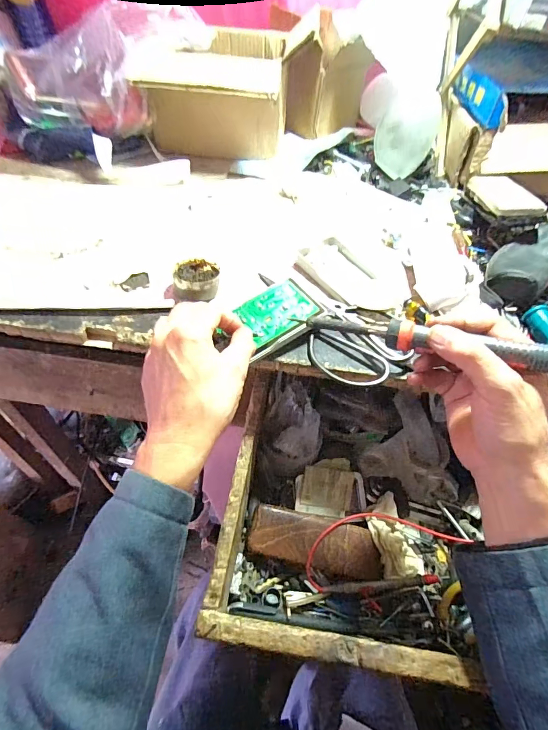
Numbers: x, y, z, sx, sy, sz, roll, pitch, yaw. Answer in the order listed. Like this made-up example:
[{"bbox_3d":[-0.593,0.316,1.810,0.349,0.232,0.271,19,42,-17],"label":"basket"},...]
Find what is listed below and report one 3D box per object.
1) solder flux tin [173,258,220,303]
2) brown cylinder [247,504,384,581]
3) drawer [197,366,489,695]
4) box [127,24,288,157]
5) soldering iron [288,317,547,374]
[{"bbox_3d":[-0.088,-0.100,0.435,0.050,0.024,0.056,-4,52,-8],"label":"solder flux tin"},{"bbox_3d":[0.049,0.201,0.427,0.149,0.038,0.053,12,51,4],"label":"brown cylinder"},{"bbox_3d":[0.136,0.172,0.422,0.367,0.114,0.276,9,51,2],"label":"drawer"},{"bbox_3d":[-0.088,-0.419,0.599,0.202,0.150,0.151,7,51,1],"label":"box"},{"bbox_3d":[0.124,-0.019,0.296,0.223,0.018,0.018,12,49,25],"label":"soldering iron"}]

